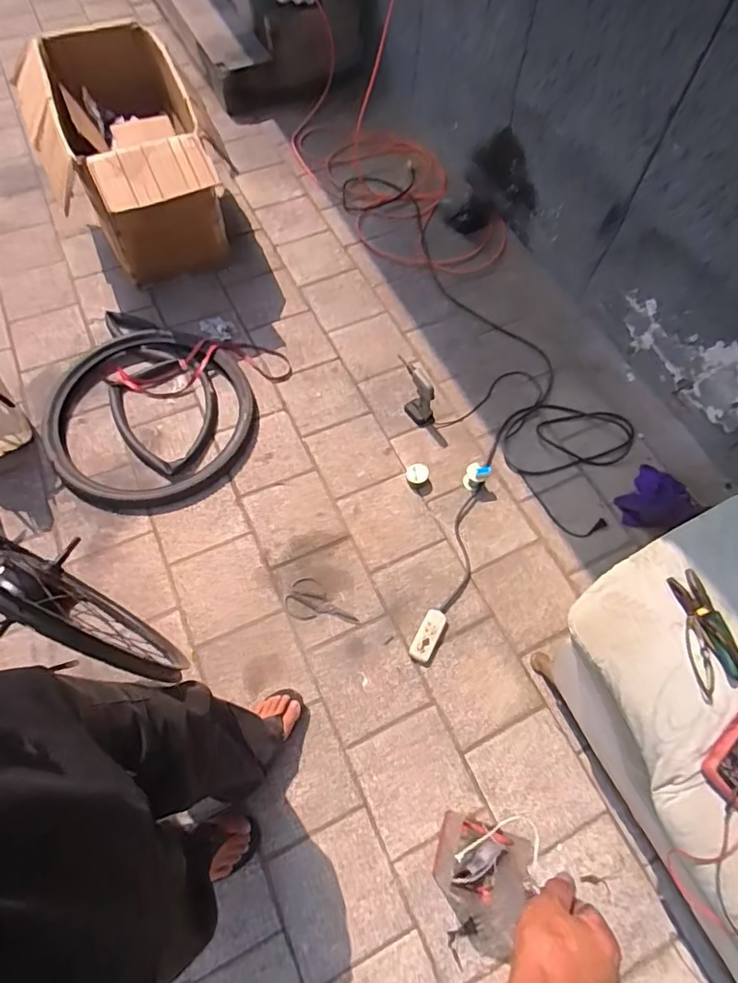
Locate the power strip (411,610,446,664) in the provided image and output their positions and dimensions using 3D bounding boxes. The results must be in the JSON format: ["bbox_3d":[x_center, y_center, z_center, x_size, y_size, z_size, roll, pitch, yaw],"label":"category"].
[{"bbox_3d":[0.158,0.384,1.397,0.059,0.027,0.147,26,62,13],"label":"power strip"}]

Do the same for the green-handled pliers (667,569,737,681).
[{"bbox_3d":[0.635,0.243,0.974,0.061,0.019,0.199,-14,61,-10],"label":"green-handled pliers"}]

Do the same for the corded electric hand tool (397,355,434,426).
[{"bbox_3d":[0.138,-0.355,1.706,0.065,0.148,0.262,-19,62,-12],"label":"corded electric hand tool"}]

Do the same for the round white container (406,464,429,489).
[{"bbox_3d":[0.146,-0.045,1.606,0.066,0.050,0.065,1,60,-1],"label":"round white container"}]

